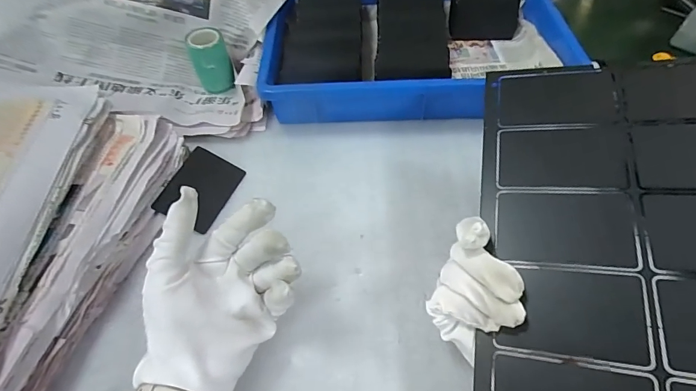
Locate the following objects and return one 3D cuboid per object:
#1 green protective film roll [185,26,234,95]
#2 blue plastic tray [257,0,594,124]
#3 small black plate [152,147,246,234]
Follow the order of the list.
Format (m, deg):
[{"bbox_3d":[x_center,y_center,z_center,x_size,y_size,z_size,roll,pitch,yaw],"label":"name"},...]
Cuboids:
[{"bbox_3d":[-0.166,-0.166,0.469,0.040,0.068,0.045,-21,60,-14],"label":"green protective film roll"},{"bbox_3d":[0.083,-0.201,0.501,0.364,0.062,0.245,-1,58,-1],"label":"blue plastic tray"},{"bbox_3d":[-0.149,-0.008,0.393,0.058,0.007,0.089,25,52,-3],"label":"small black plate"}]

